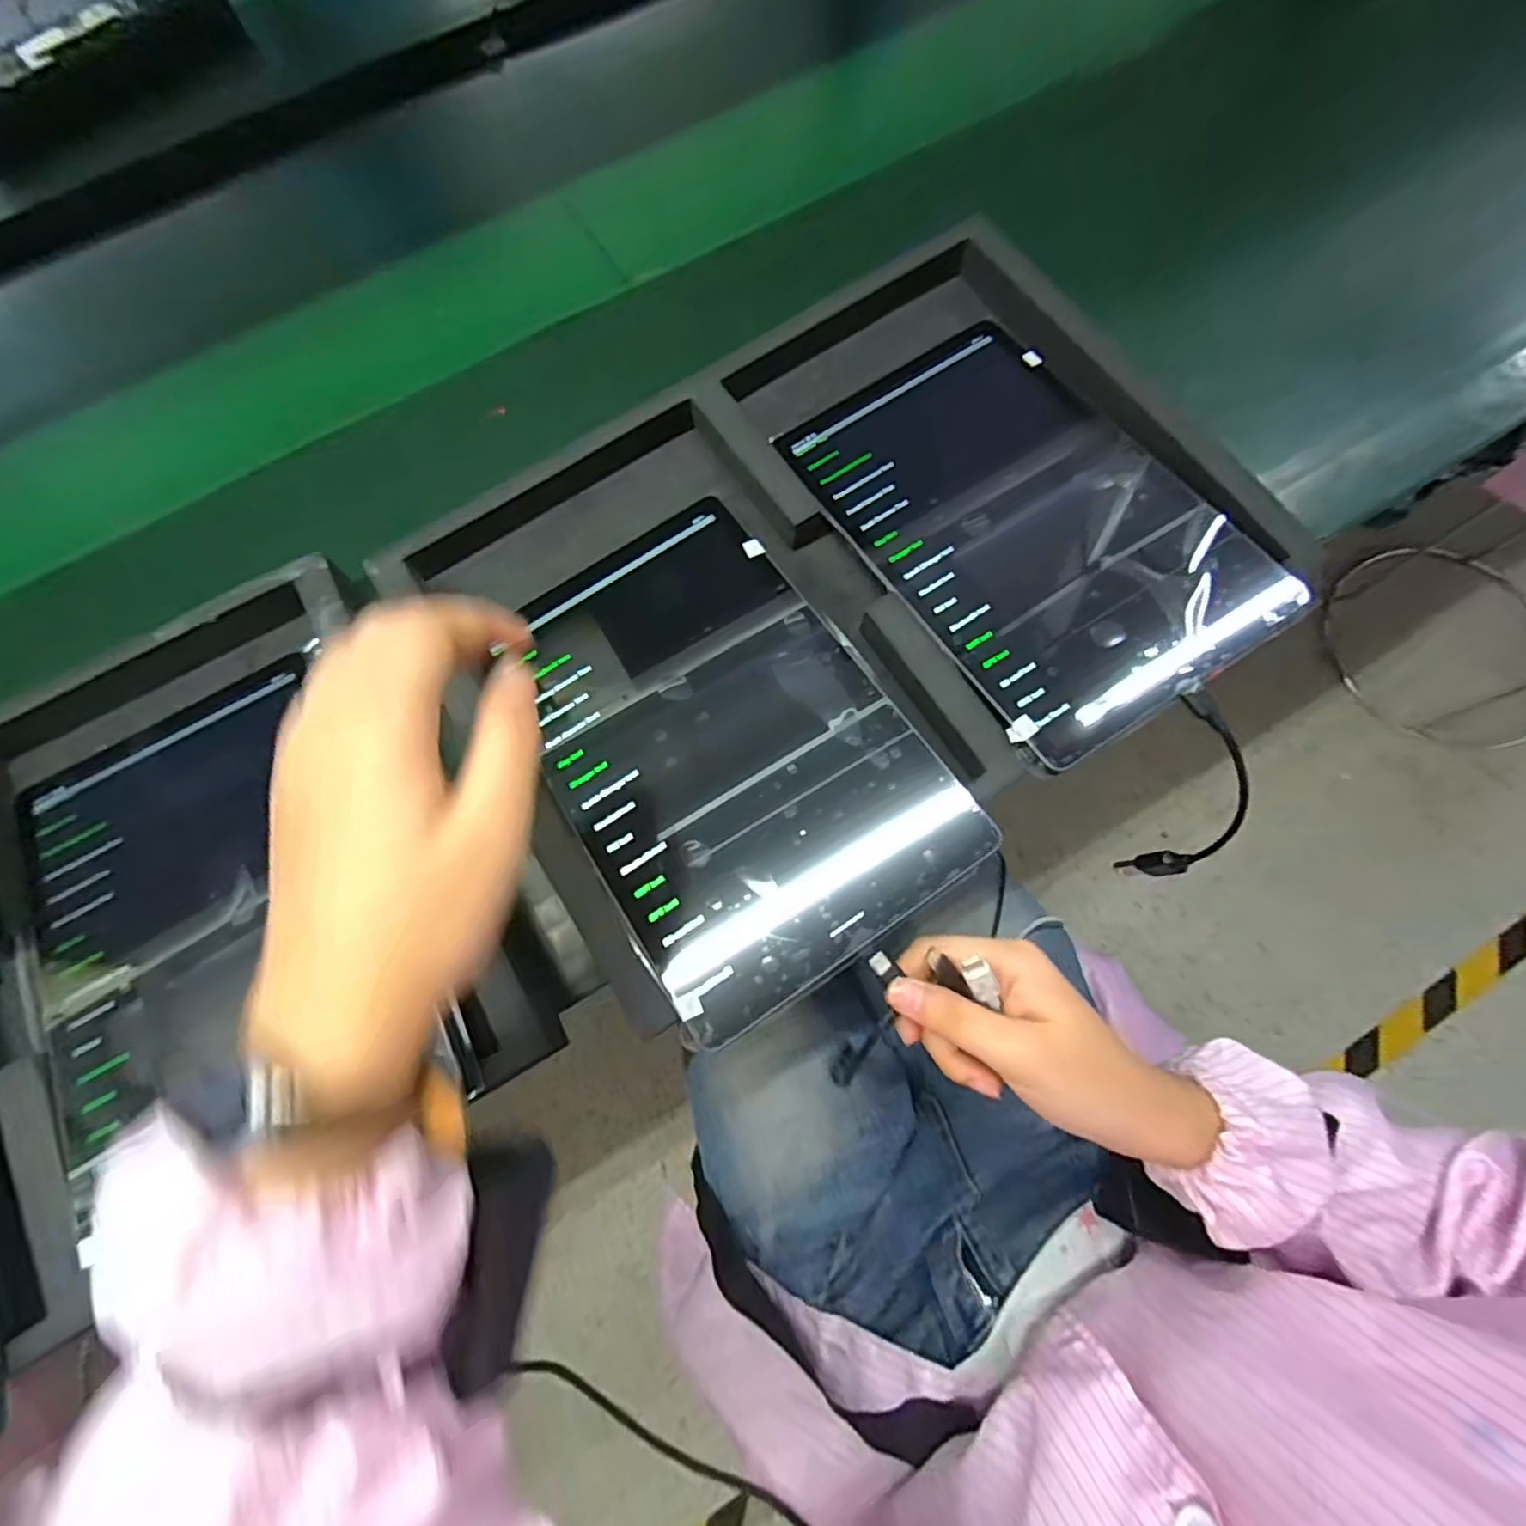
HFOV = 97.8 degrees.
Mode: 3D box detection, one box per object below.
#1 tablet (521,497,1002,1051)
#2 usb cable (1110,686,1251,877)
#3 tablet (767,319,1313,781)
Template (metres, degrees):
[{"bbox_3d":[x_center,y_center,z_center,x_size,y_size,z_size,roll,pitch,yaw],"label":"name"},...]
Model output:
[{"bbox_3d":[-0.025,-0.015,0.340,0.165,0.009,0.252,-32,70,-6],"label":"tablet"},{"bbox_3d":[0.236,0.027,0.368,0.024,0.151,0.043,-16,45,-3],"label":"usb cable"},{"bbox_3d":[0.140,-0.141,0.364,0.166,0.012,0.258,-31,75,-7],"label":"tablet"}]

